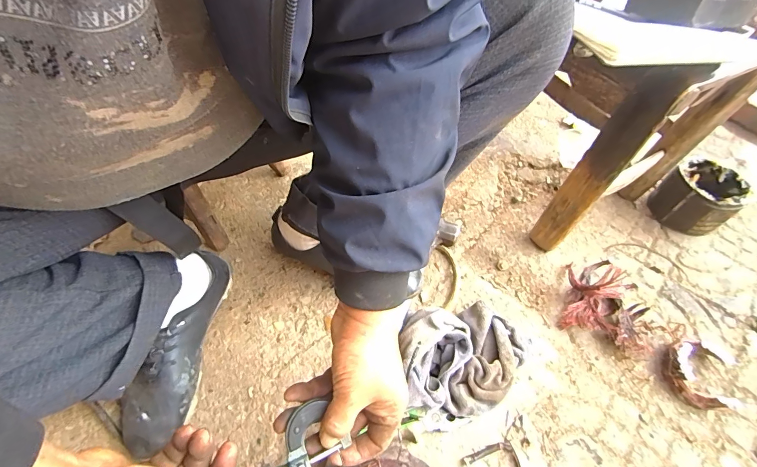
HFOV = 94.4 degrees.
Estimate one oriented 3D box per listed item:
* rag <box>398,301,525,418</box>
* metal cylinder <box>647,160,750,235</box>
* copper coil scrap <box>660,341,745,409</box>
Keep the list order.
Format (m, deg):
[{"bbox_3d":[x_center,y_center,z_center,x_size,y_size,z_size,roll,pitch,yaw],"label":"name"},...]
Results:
[{"bbox_3d":[0.118,0.170,0.495,0.198,0.070,0.146,-11,56,-12],"label":"rag"},{"bbox_3d":[0.606,-0.070,0.666,0.113,0.093,0.112,-31,62,-23],"label":"metal cylinder"},{"bbox_3d":[0.474,0.202,0.507,0.103,0.029,0.089,1,54,-3],"label":"copper coil scrap"}]

